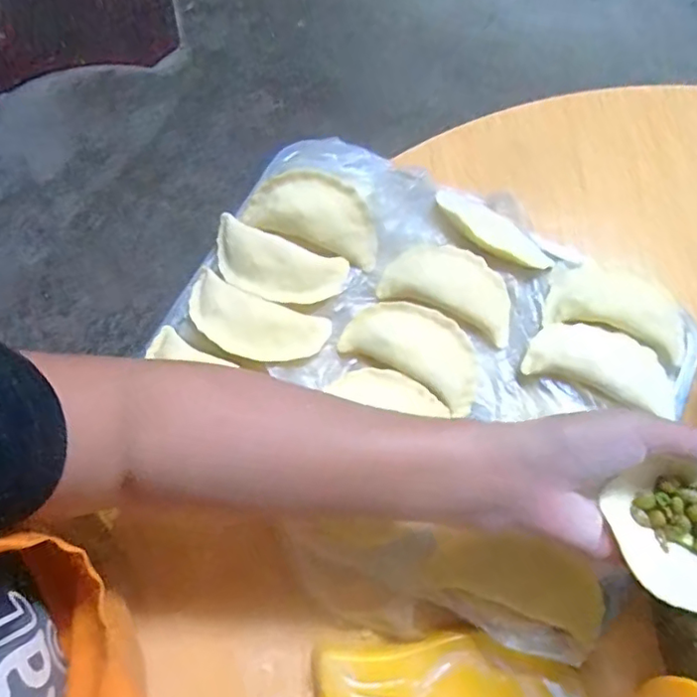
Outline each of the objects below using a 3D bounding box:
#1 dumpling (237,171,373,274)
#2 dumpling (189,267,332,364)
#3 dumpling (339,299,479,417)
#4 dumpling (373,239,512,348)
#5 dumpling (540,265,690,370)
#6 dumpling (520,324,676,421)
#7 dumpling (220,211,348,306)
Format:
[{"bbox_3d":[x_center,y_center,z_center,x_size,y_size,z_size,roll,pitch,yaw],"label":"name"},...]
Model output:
[{"bbox_3d":[-0.026,-0.106,0.456,0.107,0.036,0.047,20,71,5],"label":"dumpling"},{"bbox_3d":[-0.073,-0.018,0.435,0.108,0.020,0.058,20,71,5],"label":"dumpling"},{"bbox_3d":[0.052,-0.002,0.431,0.105,0.025,0.059,31,72,9],"label":"dumpling"},{"bbox_3d":[0.081,-0.048,0.449,0.103,0.022,0.057,26,72,7],"label":"dumpling"},{"bbox_3d":[0.211,-0.033,0.446,0.109,0.034,0.061,15,70,4],"label":"dumpling"},{"bbox_3d":[0.190,0.011,0.427,0.110,0.022,0.055,22,71,6],"label":"dumpling"},{"bbox_3d":[-0.058,-0.064,0.447,0.108,0.023,0.052,20,71,5],"label":"dumpling"}]

